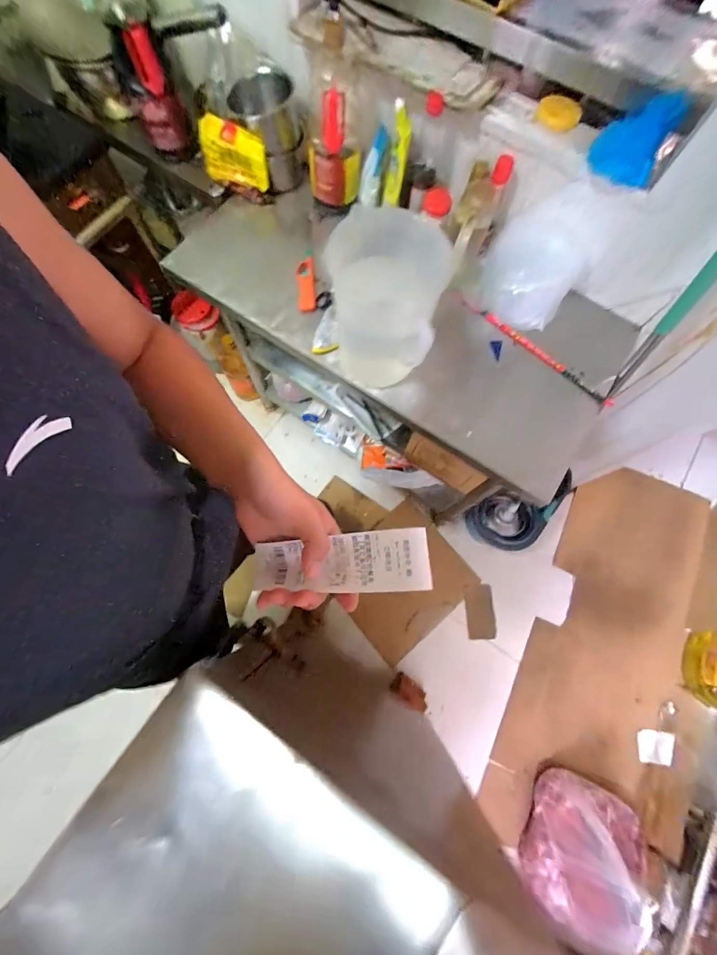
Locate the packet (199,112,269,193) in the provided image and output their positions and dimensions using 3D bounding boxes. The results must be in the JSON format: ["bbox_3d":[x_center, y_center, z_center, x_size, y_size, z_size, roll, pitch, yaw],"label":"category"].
[{"bbox_3d":[-0.283,-0.730,0.820,0.171,0.106,0.027,24,59,5],"label":"packet"}]

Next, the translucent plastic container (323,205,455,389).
[{"bbox_3d":[0.032,-0.307,0.673,0.215,0.249,0.178,18,74,3],"label":"translucent plastic container"}]

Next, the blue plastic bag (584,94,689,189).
[{"bbox_3d":[0.495,-0.618,0.651,0.120,0.021,0.158,21,102,-4],"label":"blue plastic bag"}]

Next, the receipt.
[{"bbox_3d":[-0.022,0.083,0.348,0.175,0.009,0.053,-7,76,16],"label":"receipt"}]

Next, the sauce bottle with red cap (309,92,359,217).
[{"bbox_3d":[-0.058,-0.707,0.796,0.090,0.214,0.088,-34,78,-11],"label":"sauce bottle with red cap"}]

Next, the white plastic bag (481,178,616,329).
[{"bbox_3d":[0.375,-0.456,0.761,0.205,0.168,0.206,33,75,7],"label":"white plastic bag"}]

